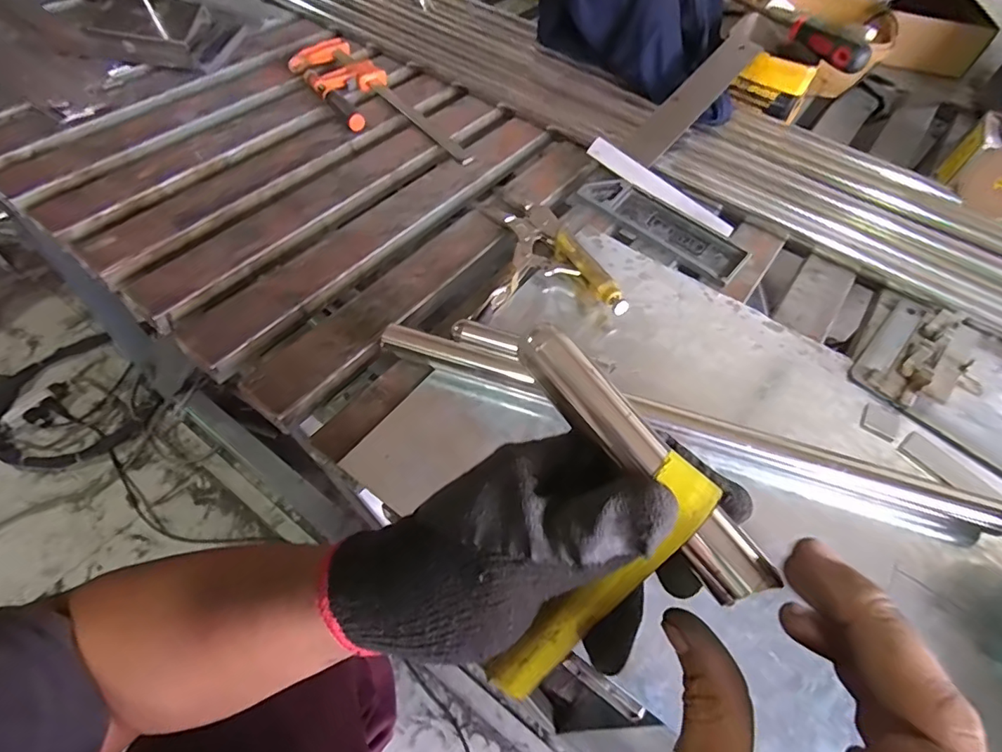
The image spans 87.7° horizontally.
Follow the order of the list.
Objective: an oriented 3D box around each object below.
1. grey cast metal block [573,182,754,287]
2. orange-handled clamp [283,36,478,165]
[{"bbox_3d":[0.165,-0.155,0.532,0.177,0.011,0.042,39,92,18],"label":"grey cast metal block"},{"bbox_3d":[-0.153,-0.329,0.629,0.097,0.029,0.281,-29,63,-24],"label":"orange-handled clamp"}]

